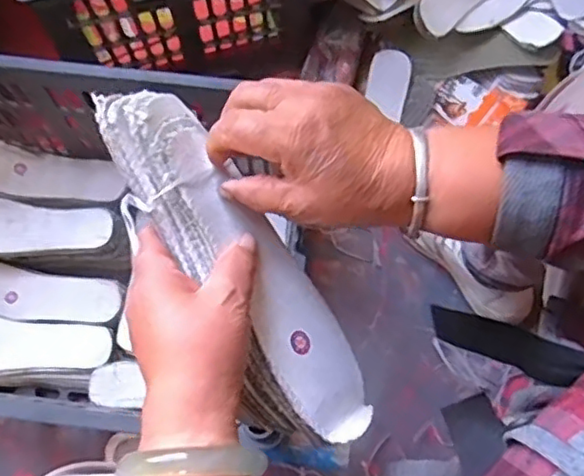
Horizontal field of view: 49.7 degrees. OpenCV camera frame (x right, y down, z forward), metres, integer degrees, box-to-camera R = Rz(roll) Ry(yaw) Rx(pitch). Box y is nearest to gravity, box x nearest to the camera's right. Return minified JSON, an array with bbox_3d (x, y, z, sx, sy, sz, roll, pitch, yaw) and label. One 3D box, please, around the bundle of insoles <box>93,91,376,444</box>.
[{"bbox_3d":[-0.033,0.020,0.381,0.069,0.038,0.242,-35,96,-10],"label":"bundle of insoles"}]

